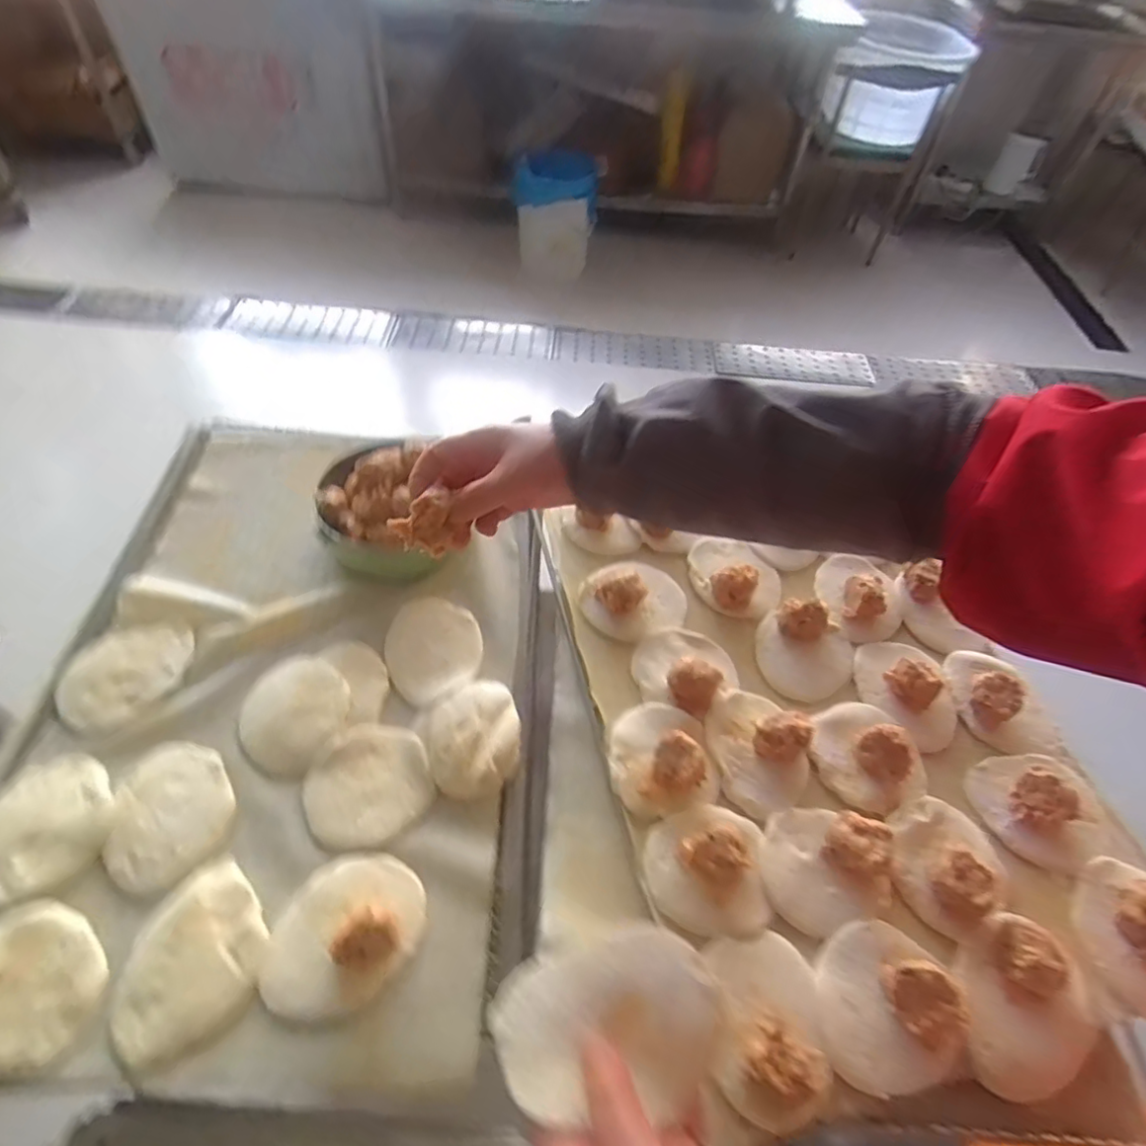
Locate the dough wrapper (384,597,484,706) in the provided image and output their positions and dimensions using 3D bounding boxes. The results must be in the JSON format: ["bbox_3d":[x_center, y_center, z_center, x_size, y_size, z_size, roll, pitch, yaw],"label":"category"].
[{"bbox_3d":[-0.127,0.065,0.561,0.084,0.011,0.110,-16,54,-14],"label":"dough wrapper"}]

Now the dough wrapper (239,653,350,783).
[{"bbox_3d":[-0.230,0.114,0.509,0.087,0.016,0.090,27,55,18],"label":"dough wrapper"}]

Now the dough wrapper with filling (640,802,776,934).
[{"bbox_3d":[0.098,0.208,0.443,0.088,0.039,0.085,3,52,0],"label":"dough wrapper with filling"}]

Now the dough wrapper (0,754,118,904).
[{"bbox_3d":[-0.383,0.182,0.444,0.087,0.010,0.092,1,52,-1],"label":"dough wrapper"}]

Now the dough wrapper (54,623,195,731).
[{"bbox_3d":[-0.378,0.088,0.522,0.098,0.014,0.087,-11,53,-11],"label":"dough wrapper"}]

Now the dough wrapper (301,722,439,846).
[{"bbox_3d":[-0.161,0.163,0.482,0.094,0.014,0.091,1,52,-1],"label":"dough wrapper"}]

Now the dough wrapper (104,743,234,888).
[{"bbox_3d":[-0.300,0.177,0.462,0.079,0.009,0.103,-7,52,-8],"label":"dough wrapper"}]

